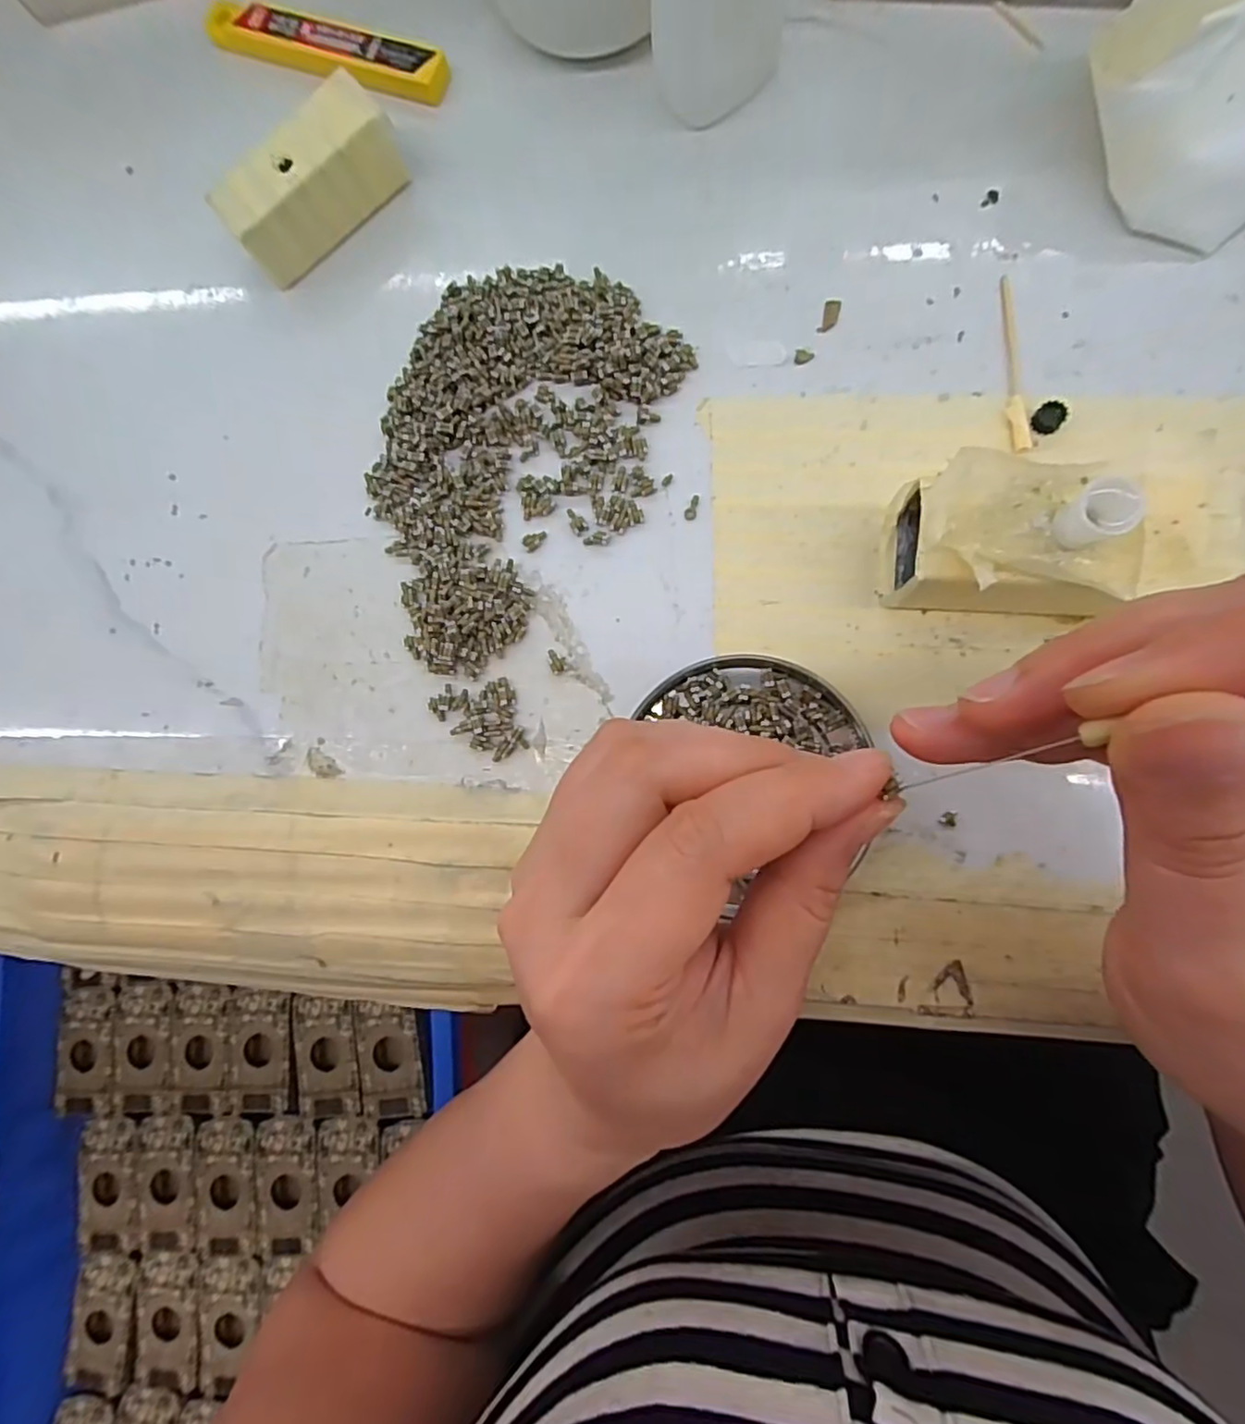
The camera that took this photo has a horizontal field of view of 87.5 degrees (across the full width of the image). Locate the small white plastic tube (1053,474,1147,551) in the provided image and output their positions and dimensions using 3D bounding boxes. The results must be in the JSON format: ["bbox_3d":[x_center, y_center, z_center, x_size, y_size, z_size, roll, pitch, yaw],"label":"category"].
[{"bbox_3d":[0.118,-0.049,0.163,0.012,0.018,0.014,-43,81,1],"label":"small white plastic tube"}]

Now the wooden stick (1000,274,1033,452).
[{"bbox_3d":[0.125,-0.112,0.208,0.006,0.004,0.059,-3,85,8],"label":"wooden stick"}]

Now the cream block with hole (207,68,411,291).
[{"bbox_3d":[-0.110,-0.188,0.233,0.065,0.030,0.022,-41,81,3],"label":"cream block with hole"}]

